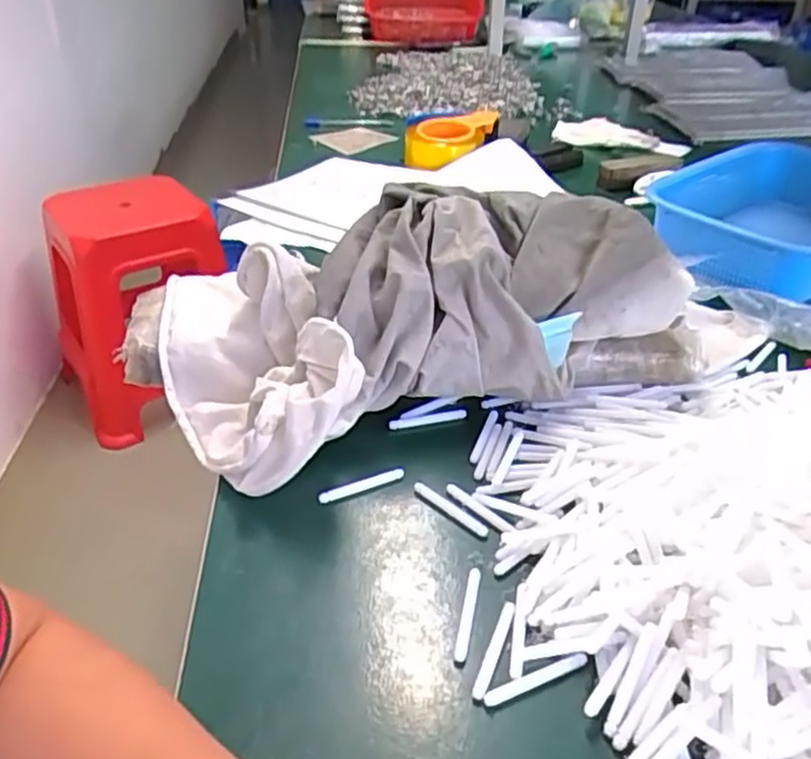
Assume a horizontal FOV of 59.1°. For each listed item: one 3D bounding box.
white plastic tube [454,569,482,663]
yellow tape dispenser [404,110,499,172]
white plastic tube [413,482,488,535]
[{"bbox_3d":[0.034,0.129,0.395,0.007,0.005,0.060,8,36,10],"label":"white plastic tube"},{"bbox_3d":[0.058,-0.347,1.023,0.101,0.058,0.140,19,39,24],"label":"yellow tape dispenser"},{"bbox_3d":[0.029,0.082,0.459,0.057,0.009,0.008,28,44,33],"label":"white plastic tube"}]

